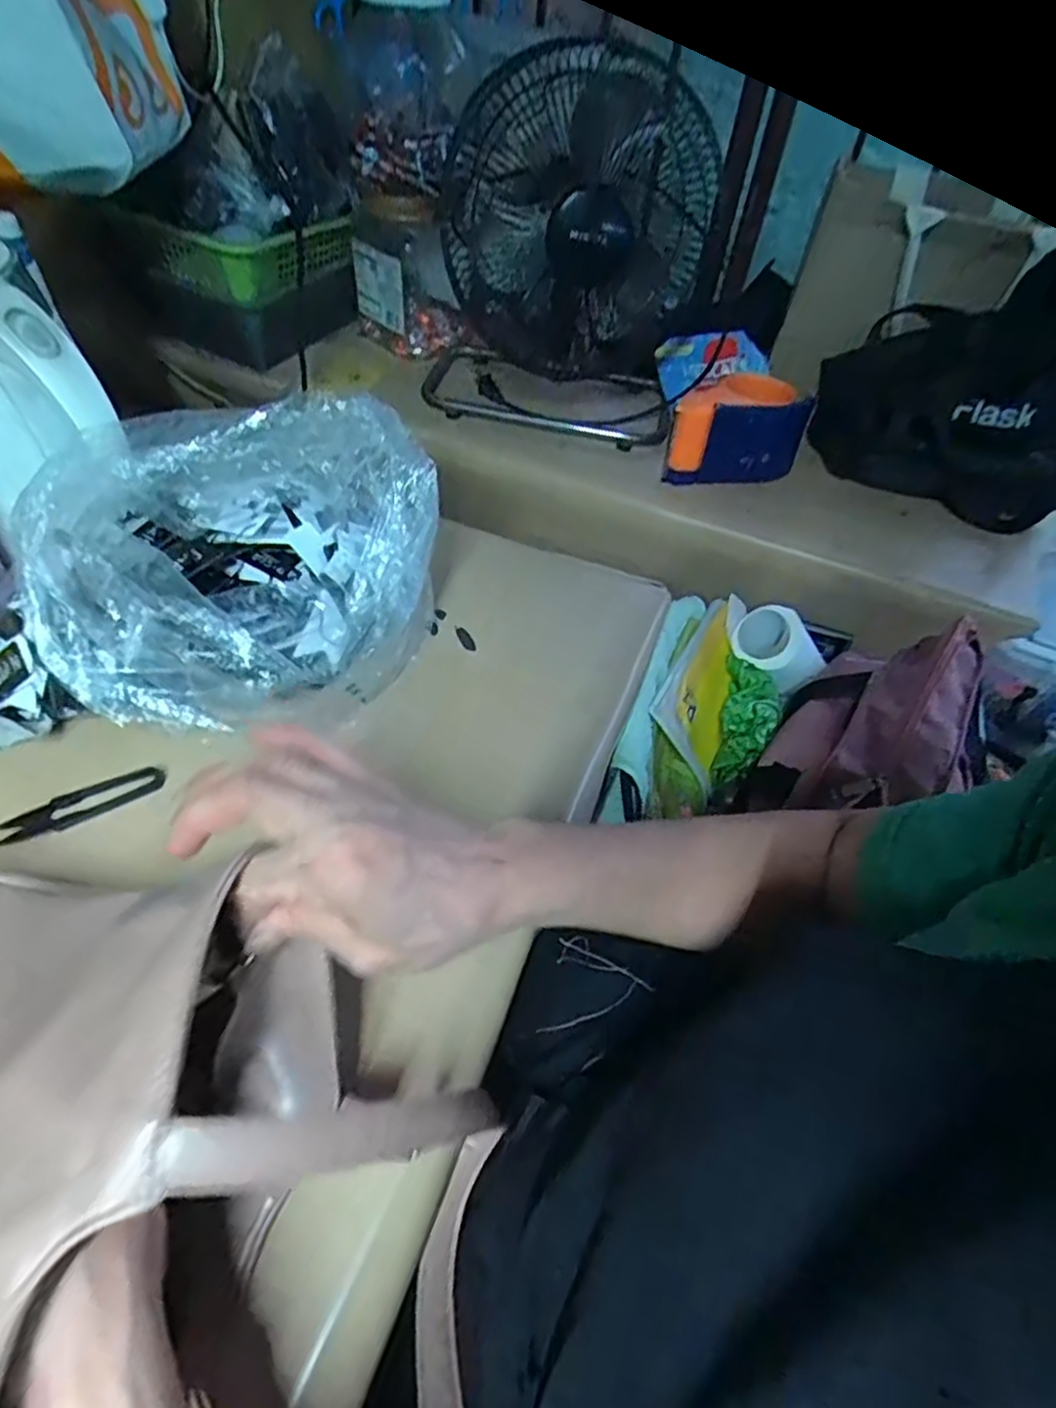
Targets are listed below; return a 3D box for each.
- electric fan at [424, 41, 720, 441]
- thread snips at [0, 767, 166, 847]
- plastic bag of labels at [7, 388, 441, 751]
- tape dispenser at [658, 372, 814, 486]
[{"bbox_3d":[0.038,-0.468,0.727,0.275,0.296,0.178,12,51,4],"label":"electric fan"},{"bbox_3d":[-0.286,0.065,0.446,0.099,0.009,0.027,-23,57,-22],"label":"thread snips"},{"bbox_3d":[-0.189,-0.088,0.479,0.245,0.144,0.193,0,51,-6],"label":"plastic bag of labels"},{"bbox_3d":[0.216,-0.285,0.739,0.140,0.087,0.075,-1,51,-7],"label":"tape dispenser"}]

